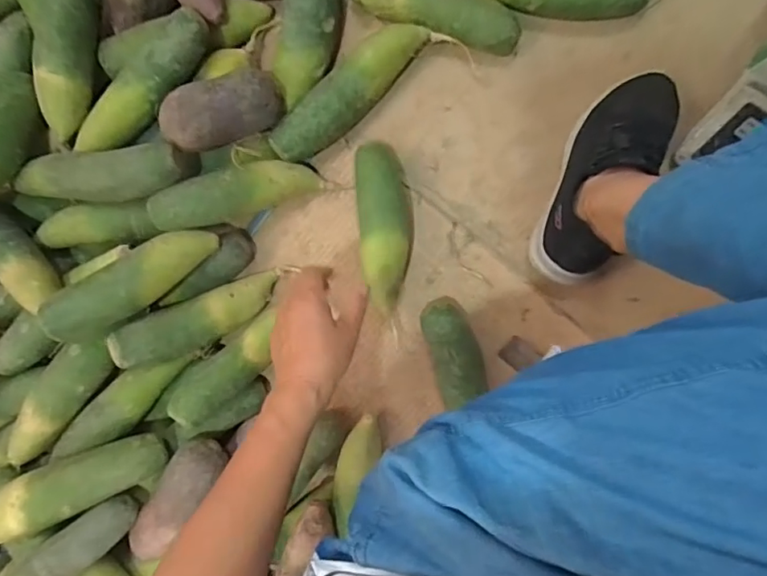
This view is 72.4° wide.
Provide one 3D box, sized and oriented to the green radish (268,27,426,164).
[{"bbox_3d":[-0.039,-0.224,0.602,0.206,0.064,0.054,-40,88,10],"label":"green radish"}]

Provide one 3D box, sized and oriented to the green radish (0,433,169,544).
[{"bbox_3d":[-0.338,0.213,0.550,0.202,0.048,0.059,-22,91,-12],"label":"green radish"}]

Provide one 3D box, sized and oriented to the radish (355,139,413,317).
[{"bbox_3d":[0.003,-0.069,0.610,0.057,0.061,0.190,-5,94,9],"label":"radish"}]

